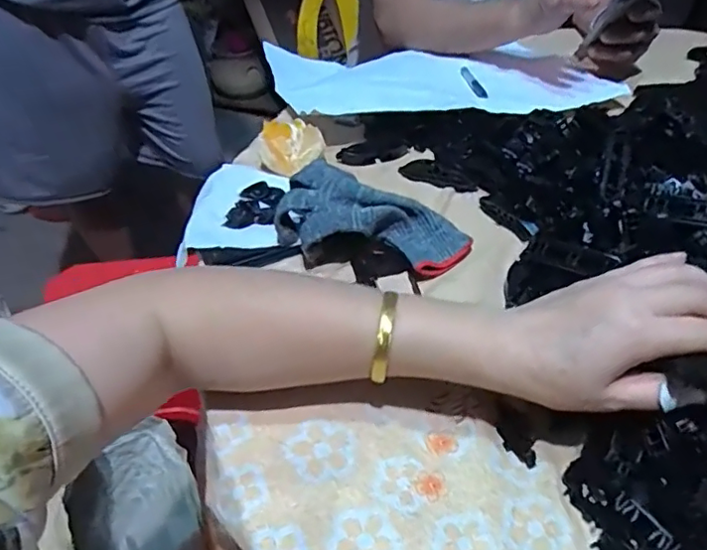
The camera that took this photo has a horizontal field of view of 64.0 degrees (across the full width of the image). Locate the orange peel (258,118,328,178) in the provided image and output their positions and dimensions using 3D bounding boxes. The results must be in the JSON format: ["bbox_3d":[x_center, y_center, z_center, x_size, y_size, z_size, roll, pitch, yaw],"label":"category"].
[{"bbox_3d":[-0.061,-0.130,0.570,0.064,0.024,0.071,-4,41,-5],"label":"orange peel"}]

